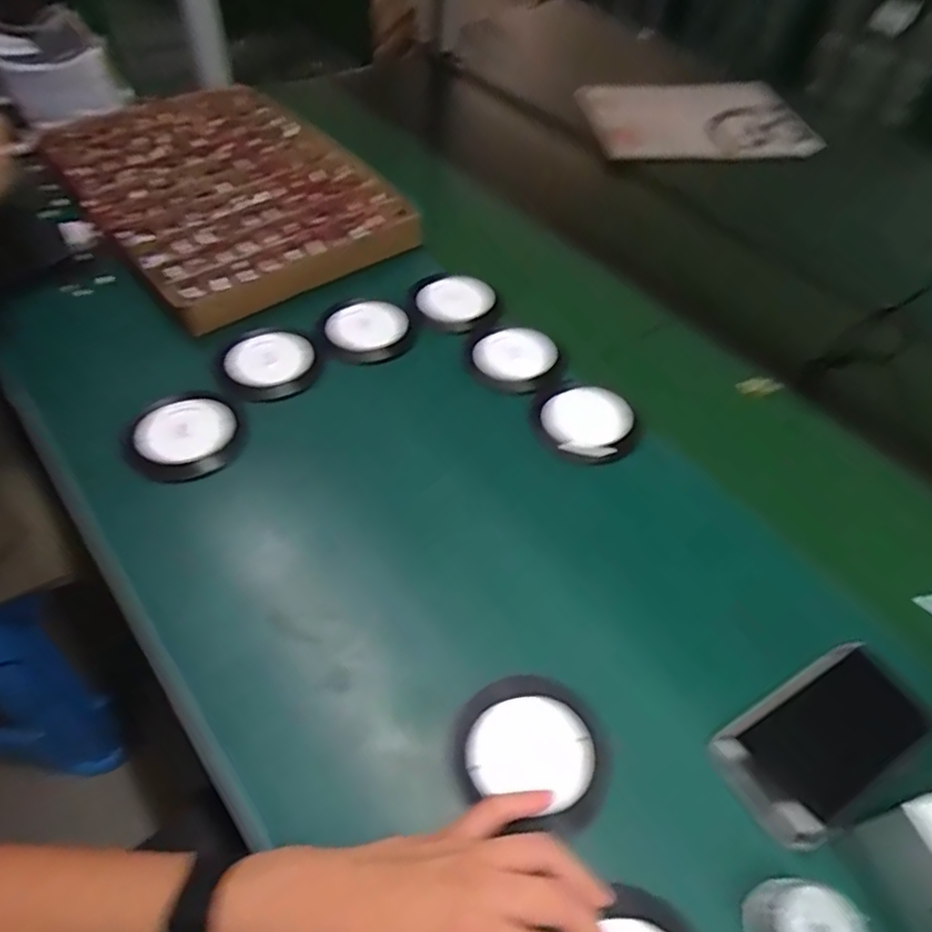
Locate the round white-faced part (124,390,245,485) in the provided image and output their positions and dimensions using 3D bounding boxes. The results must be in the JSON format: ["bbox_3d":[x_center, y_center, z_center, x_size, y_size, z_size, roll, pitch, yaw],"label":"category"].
[{"bbox_3d":[-0.242,-0.025,0.559,0.089,0.026,0.097,1,51,-4],"label":"round white-faced part"}]

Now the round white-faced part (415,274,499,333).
[{"bbox_3d":[-0.018,-0.180,0.691,0.090,0.024,0.080,32,56,20],"label":"round white-faced part"}]

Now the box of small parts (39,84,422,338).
[{"bbox_3d":[-0.294,-0.343,0.770,0.303,0.058,0.424,-32,60,-26],"label":"box of small parts"}]

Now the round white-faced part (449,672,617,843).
[{"bbox_3d":[0.041,0.183,0.410,0.093,0.014,0.092,2,51,-3],"label":"round white-faced part"}]

